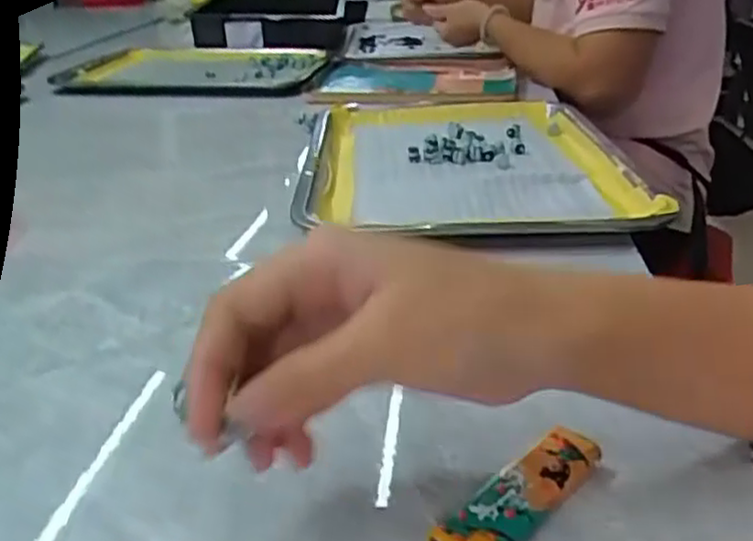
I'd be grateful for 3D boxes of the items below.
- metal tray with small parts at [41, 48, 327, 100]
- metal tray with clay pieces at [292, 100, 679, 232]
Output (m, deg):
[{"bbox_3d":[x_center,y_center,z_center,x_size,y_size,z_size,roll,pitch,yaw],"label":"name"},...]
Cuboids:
[{"bbox_3d":[-0.240,-0.265,0.943,0.325,0.028,0.234,1,26,3],"label":"metal tray with small parts"},{"bbox_3d":[0.070,-0.097,0.602,0.243,0.017,0.337,-1,26,1],"label":"metal tray with clay pieces"}]

